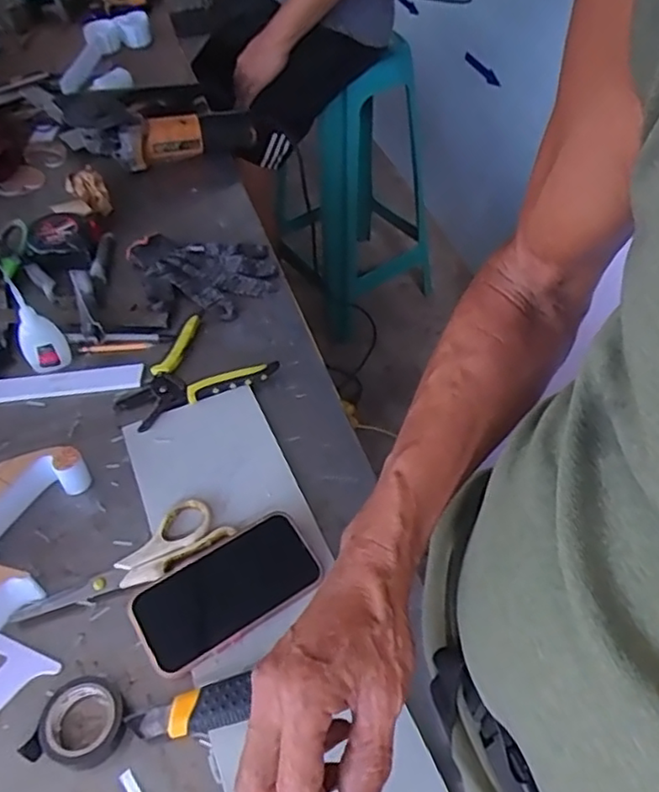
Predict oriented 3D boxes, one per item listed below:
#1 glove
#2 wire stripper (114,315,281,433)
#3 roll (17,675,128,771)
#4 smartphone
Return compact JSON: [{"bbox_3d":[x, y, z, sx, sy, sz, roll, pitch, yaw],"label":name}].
[{"bbox_3d":[-0.163,-0.157,0.787,0.184,0.022,0.143,0,50,5],"label":"glove"},{"bbox_3d":[-0.148,-0.017,0.674,0.131,0.013,0.144,26,56,24],"label":"wire stripper"},{"bbox_3d":[-0.181,0.238,0.457,0.064,0.019,0.059,-2,50,3],"label":"roll"},{"bbox_3d":[-0.084,0.158,0.514,0.149,0.014,0.080,-28,63,-20],"label":"smartphone"}]

